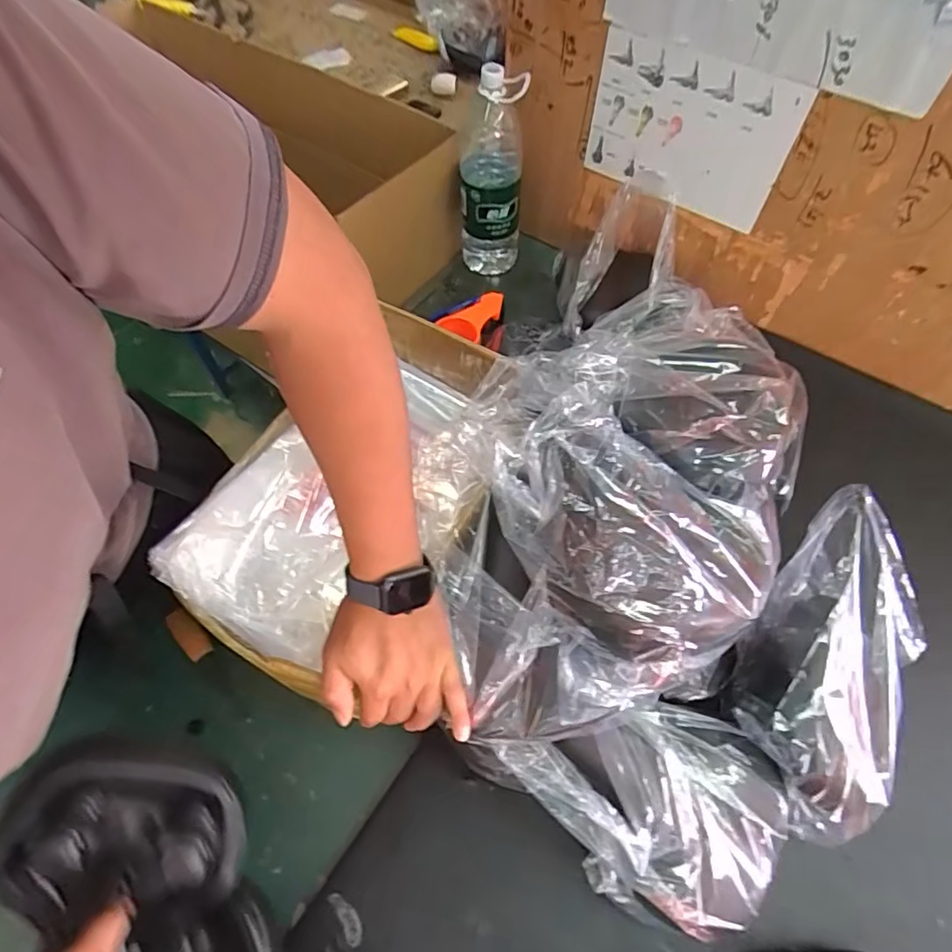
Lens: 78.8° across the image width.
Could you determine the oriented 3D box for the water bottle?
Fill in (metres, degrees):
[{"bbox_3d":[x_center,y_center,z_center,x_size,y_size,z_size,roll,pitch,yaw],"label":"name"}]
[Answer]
[{"bbox_3d":[0.024,-0.469,0.938,0.098,0.318,0.077,3,59,1],"label":"water bottle"}]

